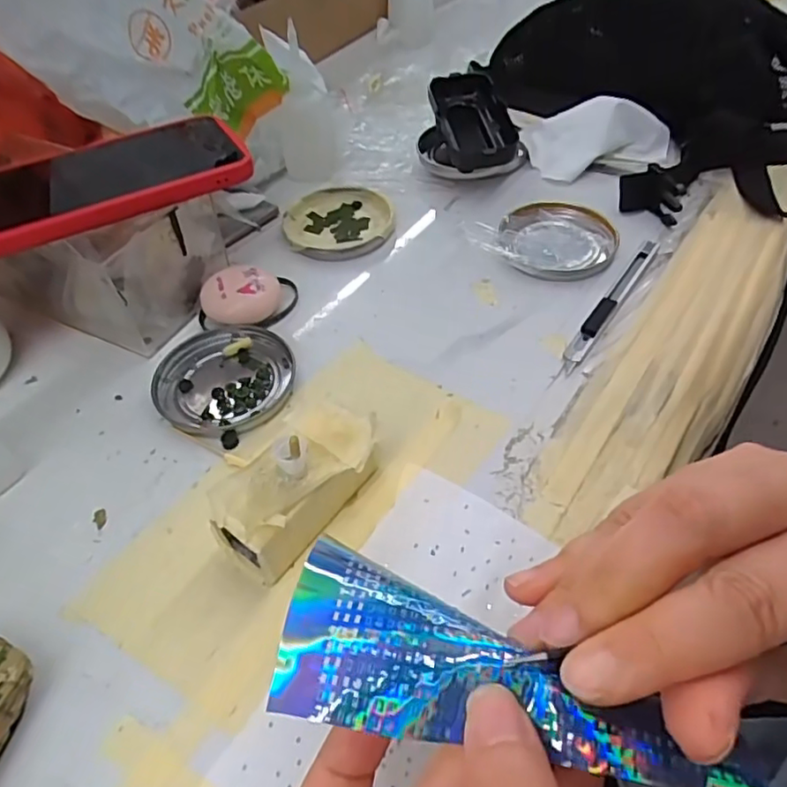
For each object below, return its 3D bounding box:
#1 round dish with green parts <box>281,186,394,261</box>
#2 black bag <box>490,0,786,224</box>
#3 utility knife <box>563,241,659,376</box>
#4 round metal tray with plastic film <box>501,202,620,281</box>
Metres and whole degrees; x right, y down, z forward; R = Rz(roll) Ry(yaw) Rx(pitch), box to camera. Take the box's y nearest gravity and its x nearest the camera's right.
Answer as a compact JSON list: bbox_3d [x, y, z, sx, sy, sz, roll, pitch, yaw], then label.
[{"bbox_3d":[-0.041,-0.127,0.445,0.079,0.009,0.082,-2,49,2],"label":"round dish with green parts"},{"bbox_3d":[0.219,-0.258,0.483,0.220,0.092,0.256,-4,49,1],"label":"black bag"},{"bbox_3d":[0.138,-0.061,0.376,0.012,0.008,0.135,26,56,24],"label":"utility knife"},{"bbox_3d":[0.113,-0.107,0.413,0.077,0.016,0.082,-2,49,2],"label":"round metal tray with plastic film"}]

